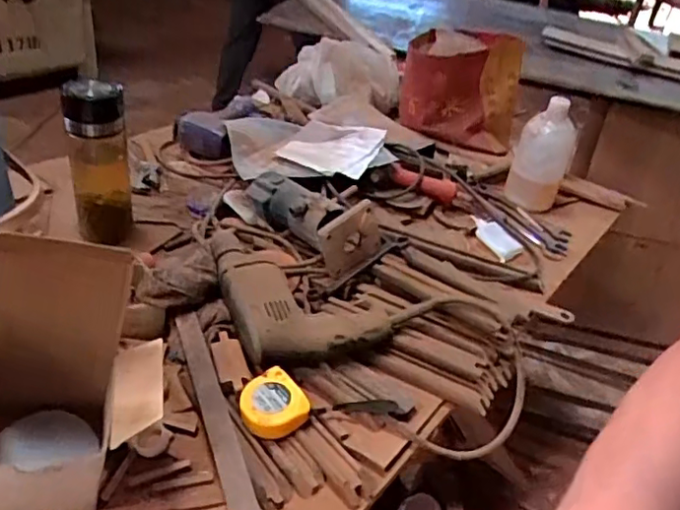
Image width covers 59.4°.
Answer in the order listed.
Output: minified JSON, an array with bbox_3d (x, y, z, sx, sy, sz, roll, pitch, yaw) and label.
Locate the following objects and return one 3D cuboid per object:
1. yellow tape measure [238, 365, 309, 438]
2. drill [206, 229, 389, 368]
[{"bbox_3d":[-0.073,0.159,0.641,0.067,0.029,0.069,-10,39,-25],"label":"yellow tape measure"},{"bbox_3d":[-0.060,0.035,0.760,0.176,0.056,0.242,-8,39,-23],"label":"drill"}]

